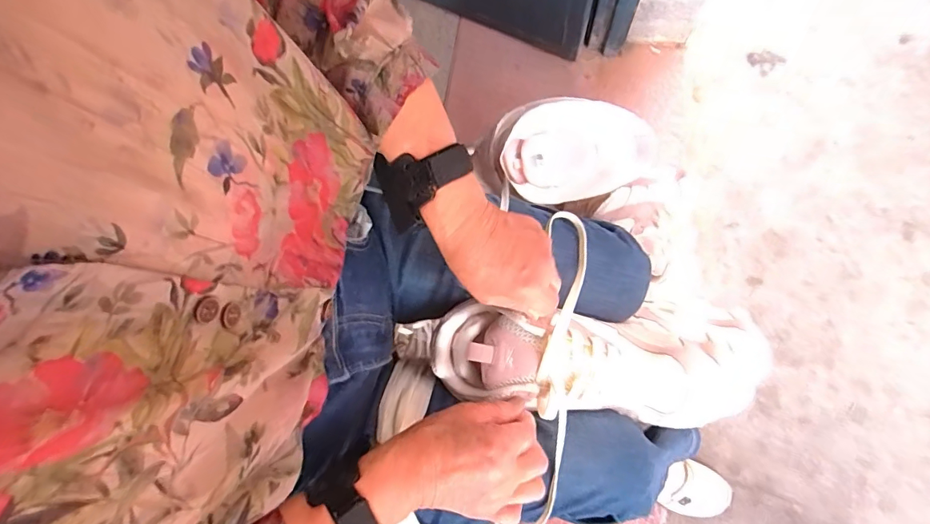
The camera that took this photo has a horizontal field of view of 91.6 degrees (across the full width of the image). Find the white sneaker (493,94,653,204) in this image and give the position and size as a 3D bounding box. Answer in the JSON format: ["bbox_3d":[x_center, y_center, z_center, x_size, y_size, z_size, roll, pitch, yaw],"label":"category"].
[{"bbox_3d":[0.169,-0.175,0.694,0.230,0.105,0.145,2,107,5],"label":"white sneaker"}]

